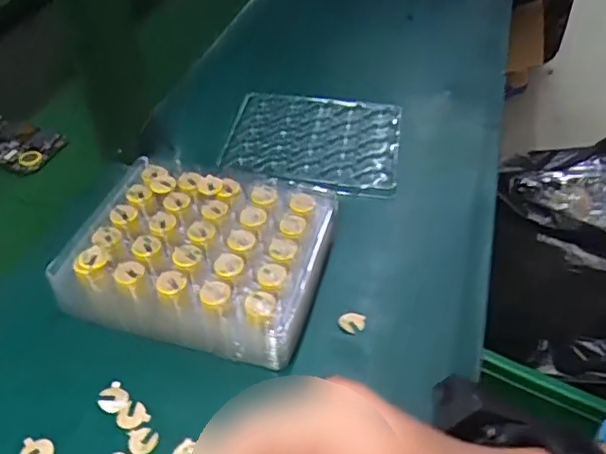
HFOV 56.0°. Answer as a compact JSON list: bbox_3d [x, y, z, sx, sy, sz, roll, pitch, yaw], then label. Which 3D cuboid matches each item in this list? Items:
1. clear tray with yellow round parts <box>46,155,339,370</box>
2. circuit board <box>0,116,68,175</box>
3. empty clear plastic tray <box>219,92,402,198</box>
[{"bbox_3d":[-0.077,0.019,0.442,0.182,0.058,0.150,9,45,11],"label":"clear tray with yellow round parts"},{"bbox_3d":[-0.290,-0.083,0.551,0.105,0.017,0.056,16,59,7],"label":"circuit board"},{"bbox_3d":[0.011,-0.087,0.577,0.168,0.021,0.136,4,45,6],"label":"empty clear plastic tray"}]

